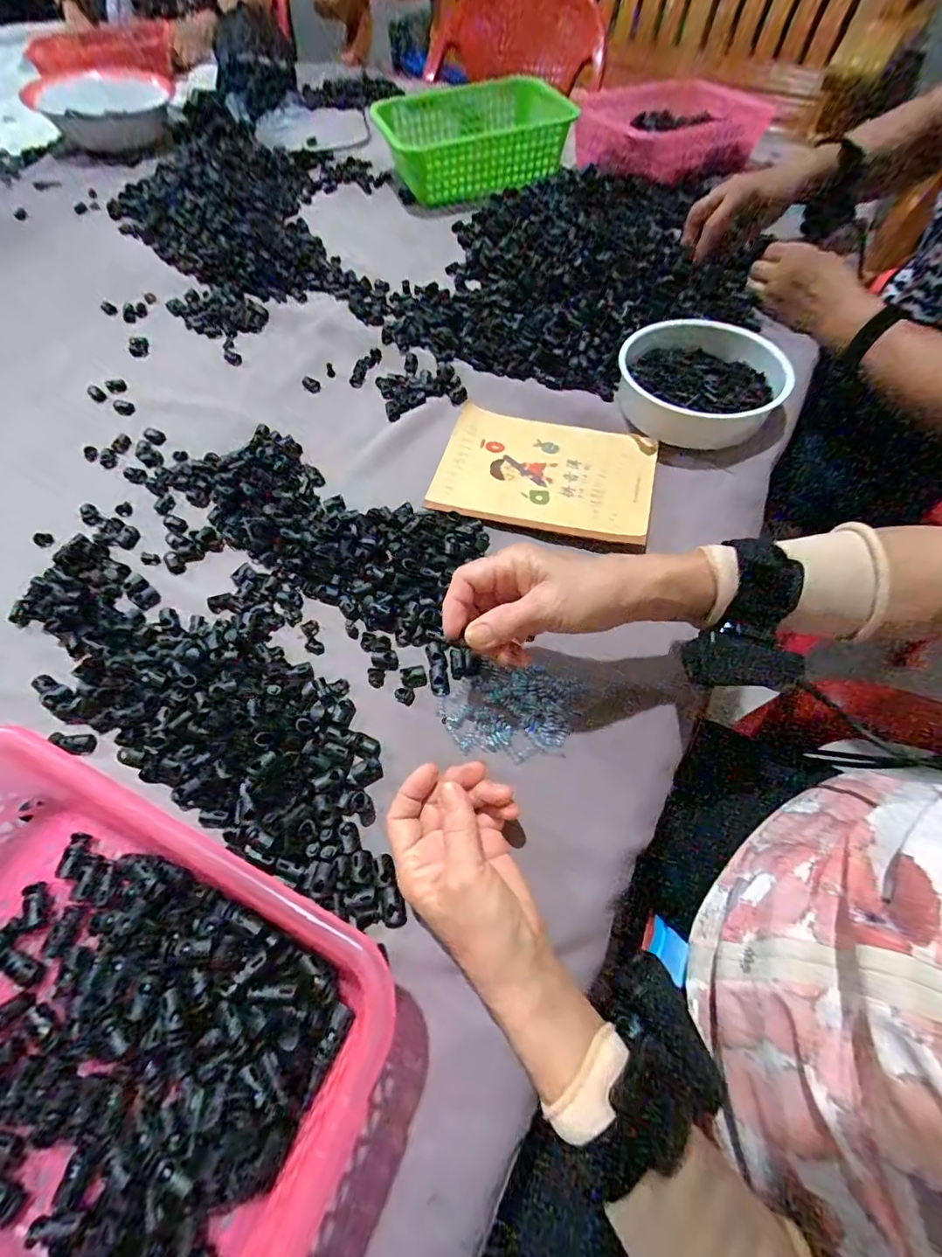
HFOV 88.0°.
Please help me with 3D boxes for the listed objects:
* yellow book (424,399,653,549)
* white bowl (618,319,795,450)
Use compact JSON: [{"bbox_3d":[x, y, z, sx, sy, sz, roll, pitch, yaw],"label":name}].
[{"bbox_3d":[0.073,-0.152,0.477,0.204,0.015,0.143,14,64,9],"label":"yellow book"},{"bbox_3d":[0.232,-0.250,0.496,0.156,0.045,0.160,-1,63,2],"label":"white bowl"}]

